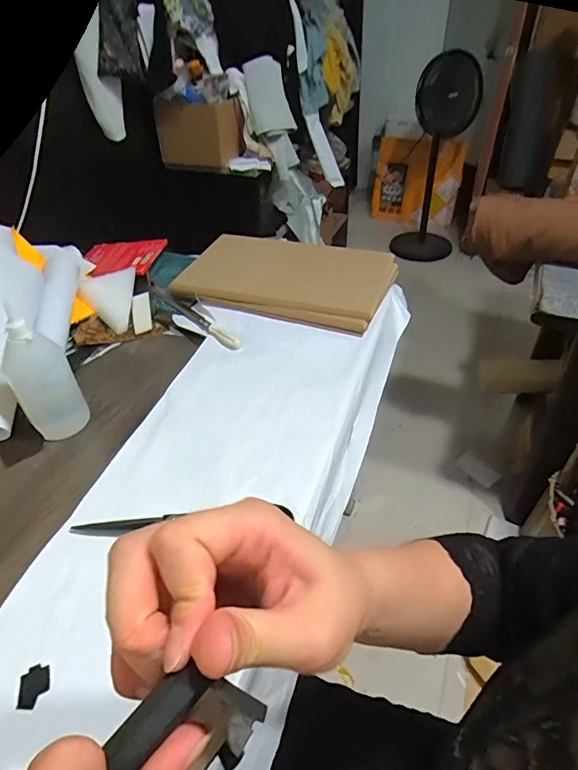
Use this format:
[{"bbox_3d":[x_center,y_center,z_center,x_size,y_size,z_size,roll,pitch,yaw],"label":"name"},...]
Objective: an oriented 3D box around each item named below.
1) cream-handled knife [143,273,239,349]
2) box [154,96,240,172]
[{"bbox_3d":[-0.193,-0.145,0.883,0.025,0.017,0.330,-30,48,-29],"label":"cream-handled knife"},{"bbox_3d":[-0.257,-0.713,1.321,0.219,0.164,0.089,4,41,7],"label":"box"}]

